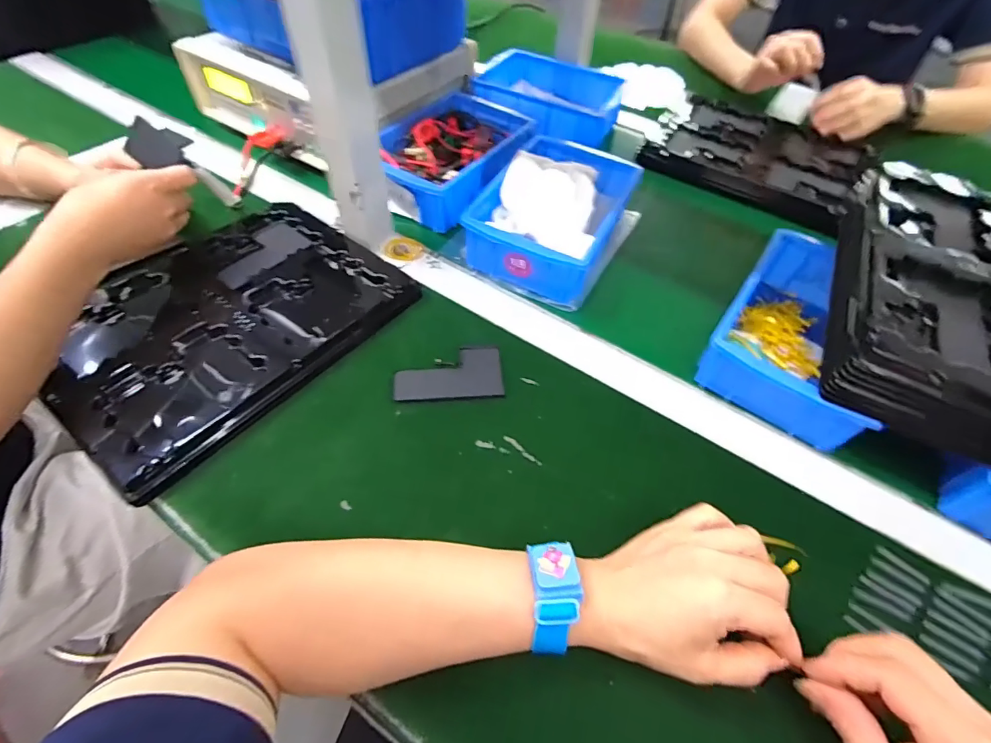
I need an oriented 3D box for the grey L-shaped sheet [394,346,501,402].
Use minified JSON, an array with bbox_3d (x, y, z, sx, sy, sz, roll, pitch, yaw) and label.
[{"bbox_3d":[-0.041,0.001,0.416,0.095,0.008,0.051,-6,55,-7],"label":"grey L-shaped sheet"}]

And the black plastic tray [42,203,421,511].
[{"bbox_3d":[-0.245,-0.054,0.432,0.215,0.022,0.282,35,60,21],"label":"black plastic tray"}]

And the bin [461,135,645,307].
[{"bbox_3d":[0.068,-0.183,0.512,0.129,0.079,0.201,23,56,14],"label":"bin"}]

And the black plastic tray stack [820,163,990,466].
[{"bbox_3d":[0.395,-0.046,0.374,0.214,0.053,0.307,25,57,15],"label":"black plastic tray stack"}]

